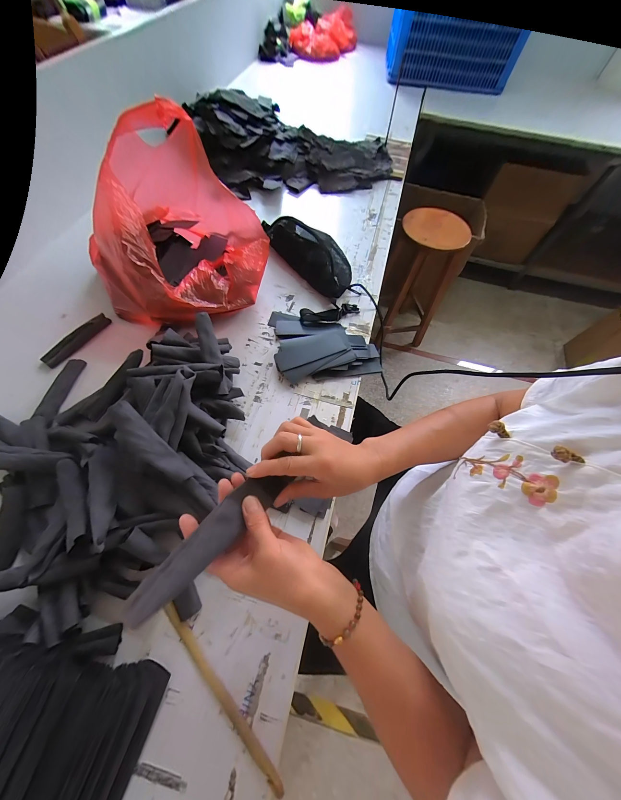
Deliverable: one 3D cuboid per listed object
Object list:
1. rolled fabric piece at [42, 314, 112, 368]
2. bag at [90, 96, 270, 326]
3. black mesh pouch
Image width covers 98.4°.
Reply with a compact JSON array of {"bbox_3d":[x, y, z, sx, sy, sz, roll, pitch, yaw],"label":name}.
[{"bbox_3d":[-0.488,-0.128,0.559,0.029,0.022,0.145,33,66,12],"label":"rolled fabric piece"},{"bbox_3d":[-0.270,-0.343,0.548,0.325,0.270,0.340,33,66,12],"label":"bag"},{"bbox_3d":[-0.008,-0.397,0.701,0.320,0.072,0.135,41,68,16],"label":"black mesh pouch"}]

